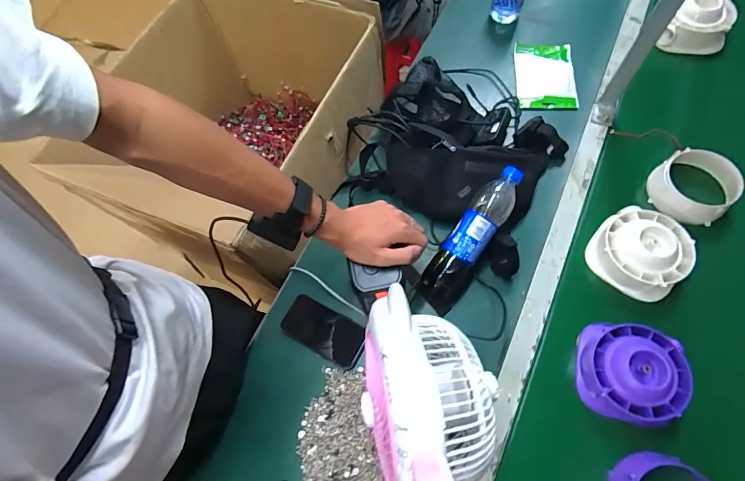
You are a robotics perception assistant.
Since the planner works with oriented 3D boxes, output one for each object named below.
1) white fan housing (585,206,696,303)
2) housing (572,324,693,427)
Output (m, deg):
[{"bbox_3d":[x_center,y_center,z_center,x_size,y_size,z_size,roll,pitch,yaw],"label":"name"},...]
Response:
[{"bbox_3d":[0.454,0.017,0.638,0.134,0.075,0.127,36,72,18],"label":"white fan housing"},{"bbox_3d":[0.386,0.198,0.564,0.137,0.067,0.133,16,67,11],"label":"housing"}]

